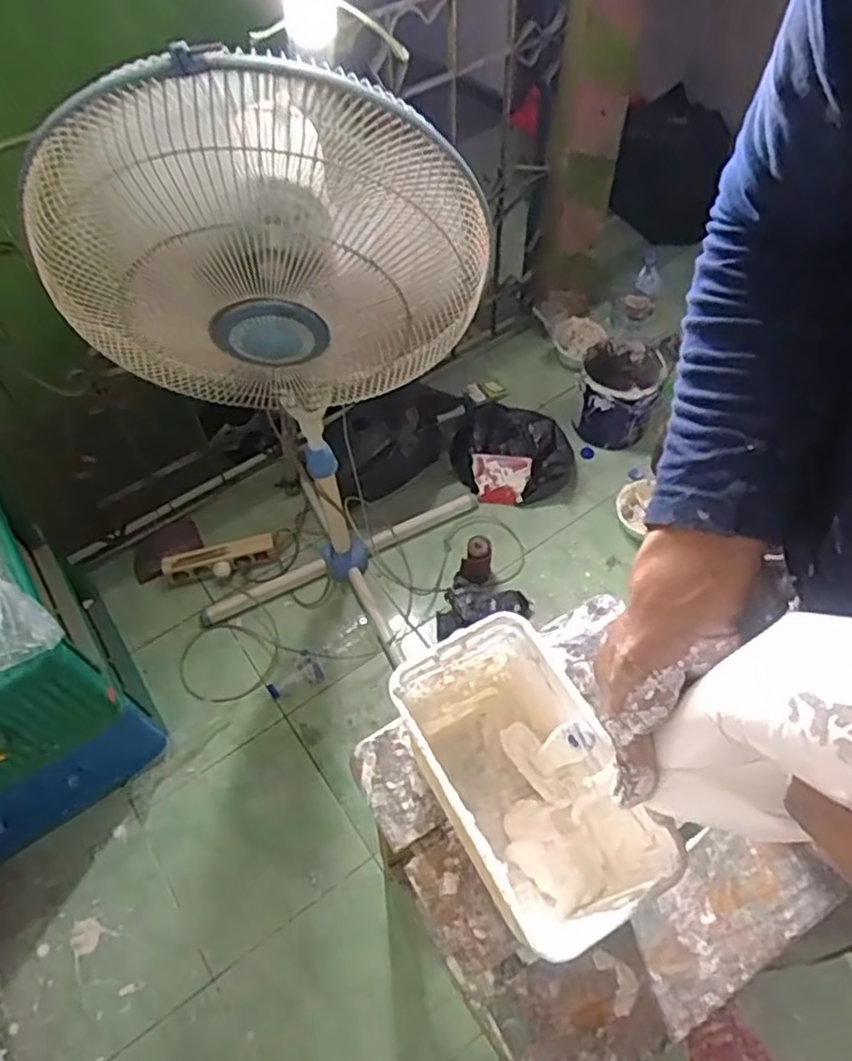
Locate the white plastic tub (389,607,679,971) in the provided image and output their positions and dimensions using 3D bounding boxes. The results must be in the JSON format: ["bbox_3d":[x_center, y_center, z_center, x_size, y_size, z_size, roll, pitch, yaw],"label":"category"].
[{"bbox_3d":[0.070,0.184,0.500,0.103,0.158,0.194,-27,60,-14],"label":"white plastic tub"}]

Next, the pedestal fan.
[{"bbox_3d":[-0.120,-0.163,1.001,0.392,1.036,0.408,2,57,4],"label":"pedestal fan"}]

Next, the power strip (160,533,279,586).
[{"bbox_3d":[-0.427,0.060,1.457,0.225,0.050,0.061,-16,56,-6],"label":"power strip"}]

